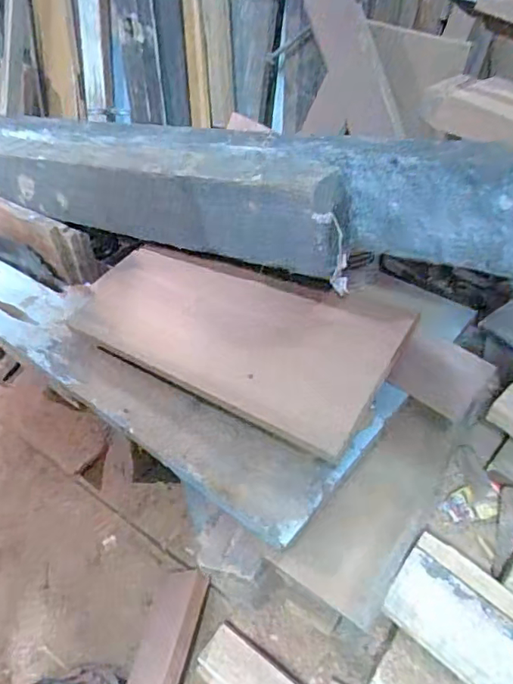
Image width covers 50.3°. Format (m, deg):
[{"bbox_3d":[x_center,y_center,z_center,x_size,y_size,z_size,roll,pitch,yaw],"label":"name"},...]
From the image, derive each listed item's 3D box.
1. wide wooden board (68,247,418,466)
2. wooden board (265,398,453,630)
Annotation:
[{"bbox_3d":[-0.056,-0.024,0.743,0.470,0.034,0.207,19,60,32],"label":"wide wooden board"},{"bbox_3d":[0.160,0.195,0.672,0.120,0.019,0.300,44,54,12],"label":"wooden board"}]

